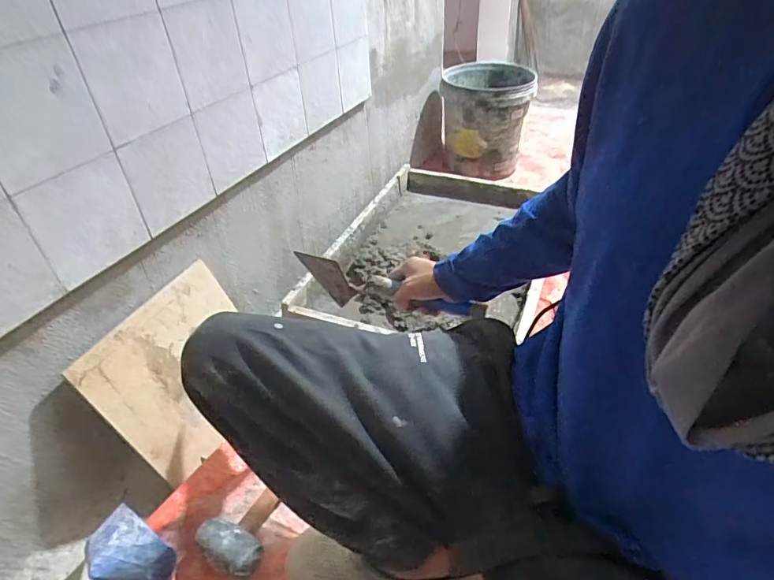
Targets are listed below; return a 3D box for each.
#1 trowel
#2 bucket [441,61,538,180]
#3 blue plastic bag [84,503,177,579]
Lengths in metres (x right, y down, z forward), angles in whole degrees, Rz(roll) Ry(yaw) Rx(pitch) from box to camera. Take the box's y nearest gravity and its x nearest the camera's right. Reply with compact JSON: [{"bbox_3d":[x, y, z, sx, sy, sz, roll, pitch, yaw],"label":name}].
[{"bbox_3d":[-0.004,-0.001,0.726,0.305,0.074,0.041,14,42,15],"label":"trowel"},{"bbox_3d":[0.295,-0.487,1.464,0.258,0.316,0.258,6,40,12],"label":"bucket"},{"bbox_3d":[-0.375,0.378,0.698,0.134,0.074,0.082,24,46,30],"label":"blue plastic bag"}]

